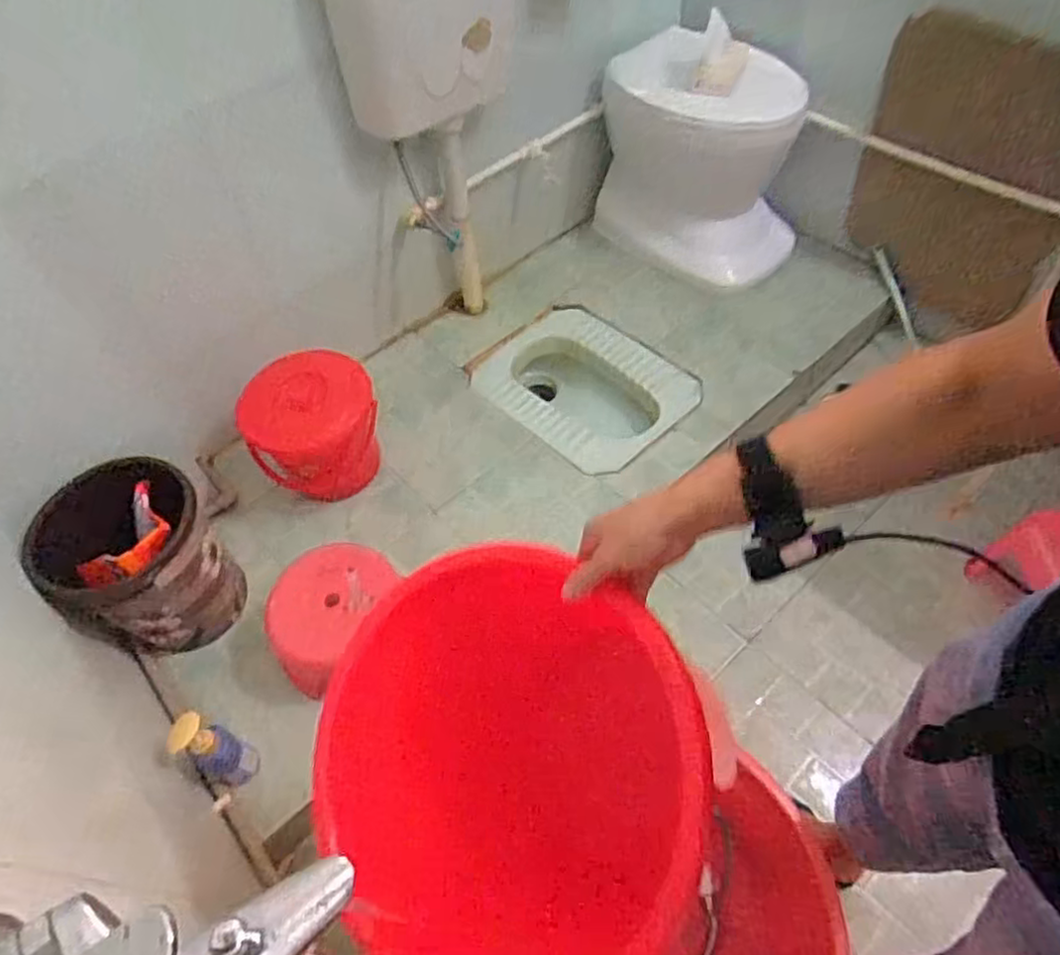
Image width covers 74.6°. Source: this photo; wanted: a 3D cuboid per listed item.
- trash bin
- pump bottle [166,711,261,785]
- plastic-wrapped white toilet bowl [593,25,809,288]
[{"bbox_3d":[-0.678,0.152,1.233,0.236,0.288,0.243,-2,54,3],"label":"trash bin"},{"bbox_3d":[-0.490,0.429,1.084,0.068,0.195,0.069,-2,54,3],"label":"pump bottle"},{"bbox_3d":[0.401,-0.769,1.672,0.441,0.431,0.359,2,55,6],"label":"plastic-wrapped white toilet bowl"}]

